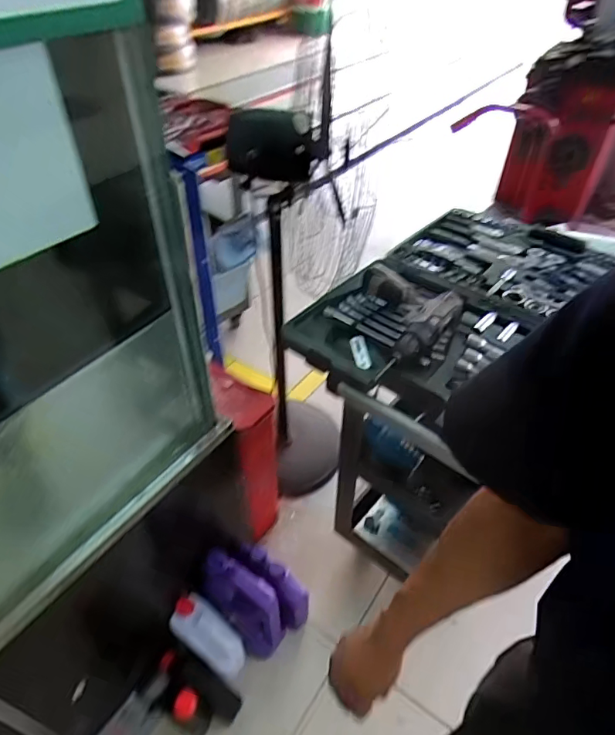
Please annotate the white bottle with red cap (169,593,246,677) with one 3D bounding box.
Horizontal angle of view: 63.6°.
[{"bbox_3d":[-0.226,0.617,1.142,0.202,0.053,0.085,44,55,4],"label":"white bottle with red cap"}]

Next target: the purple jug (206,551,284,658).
[{"bbox_3d":[-0.154,0.566,1.191,0.208,0.213,0.103,34,54,28],"label":"purple jug"}]

